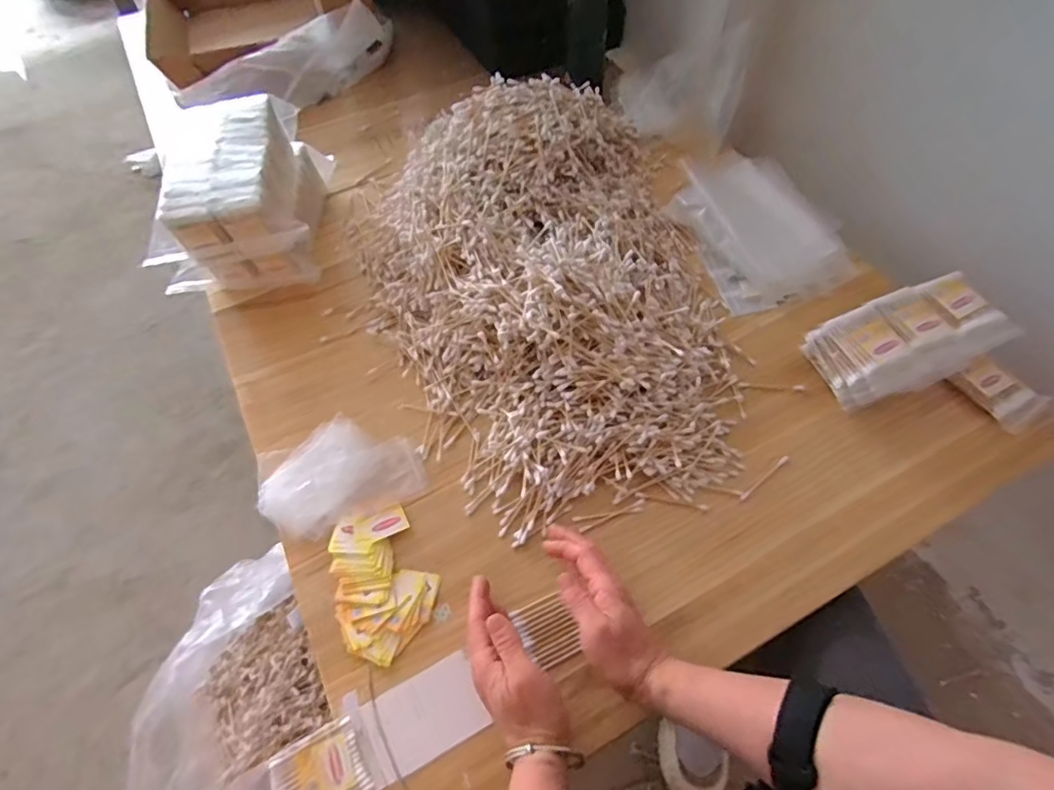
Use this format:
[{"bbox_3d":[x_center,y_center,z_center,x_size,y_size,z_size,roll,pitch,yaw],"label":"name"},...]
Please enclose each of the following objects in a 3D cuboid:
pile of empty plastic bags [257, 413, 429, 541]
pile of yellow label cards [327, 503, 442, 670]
[{"bbox_3d":[-0.187,0.076,0.547,0.147,0.019,0.113,-27,61,-15],"label":"pile of empty plastic bags"},{"bbox_3d":[-0.130,0.167,0.494,0.085,0.013,0.126,-18,59,-10],"label":"pile of yellow label cards"}]

